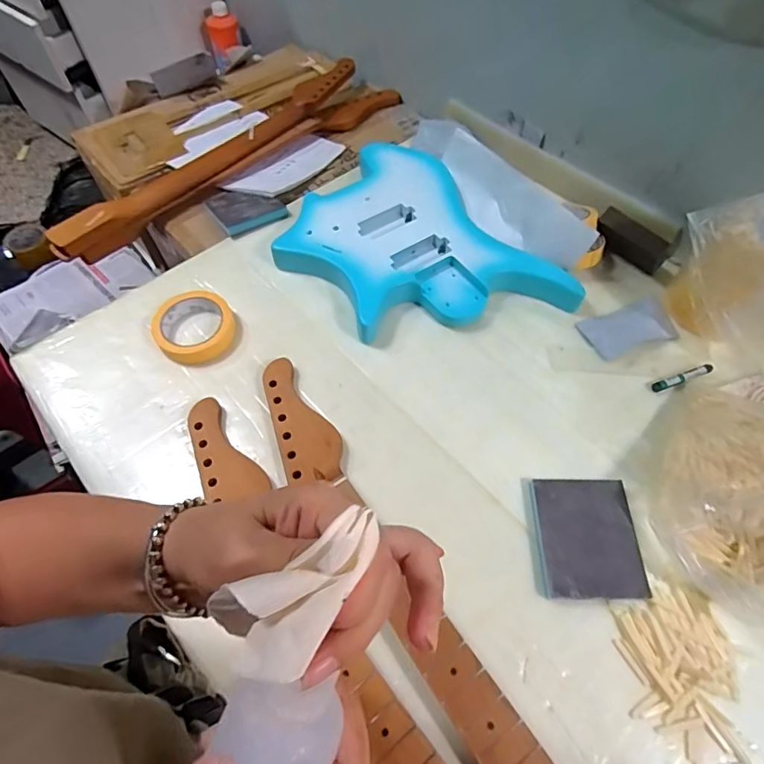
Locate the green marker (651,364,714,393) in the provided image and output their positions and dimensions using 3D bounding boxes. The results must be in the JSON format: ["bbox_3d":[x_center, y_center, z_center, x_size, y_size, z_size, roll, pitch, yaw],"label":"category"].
[{"bbox_3d":[0.376,-0.006,0.619,0.079,0.015,0.014,-16,60,-9],"label":"green marker"}]

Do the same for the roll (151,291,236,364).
[{"bbox_3d":[-0.241,-0.068,0.639,0.097,0.030,0.100,0,59,0],"label":"roll"}]

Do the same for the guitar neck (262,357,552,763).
[{"bbox_3d":[0.034,0.218,0.465,0.063,0.031,0.639,-29,63,-16],"label":"guitar neck"}]

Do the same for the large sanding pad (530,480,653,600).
[{"bbox_3d":[0.211,0.159,0.511,0.100,0.018,0.118,0,59,0],"label":"large sanding pad"}]

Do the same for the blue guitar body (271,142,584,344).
[{"bbox_3d":[0.032,-0.180,0.697,0.283,0.048,0.380,-31,64,-17],"label":"blue guitar body"}]

